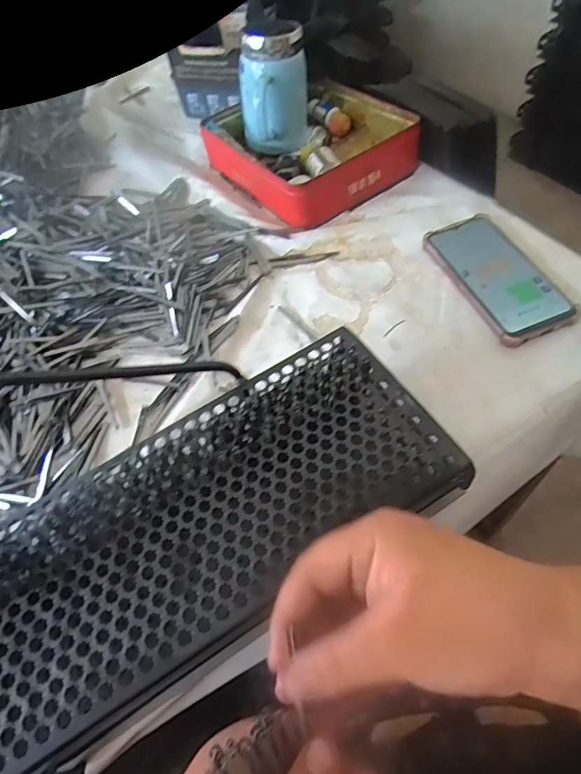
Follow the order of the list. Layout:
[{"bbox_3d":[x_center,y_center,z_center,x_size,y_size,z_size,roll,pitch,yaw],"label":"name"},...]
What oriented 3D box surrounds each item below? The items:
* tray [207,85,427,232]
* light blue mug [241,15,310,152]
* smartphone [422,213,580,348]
[{"bbox_3d":[0.020,-0.325,0.638,0.203,0.053,0.253,-31,57,-16],"label":"tray"},{"bbox_3d":[-0.023,-0.391,0.627,0.088,0.116,0.079,-8,54,0],"label":"light blue mug"},{"bbox_3d":[0.207,-0.114,0.485,0.079,0.013,0.163,-17,55,-7],"label":"smartphone"}]

